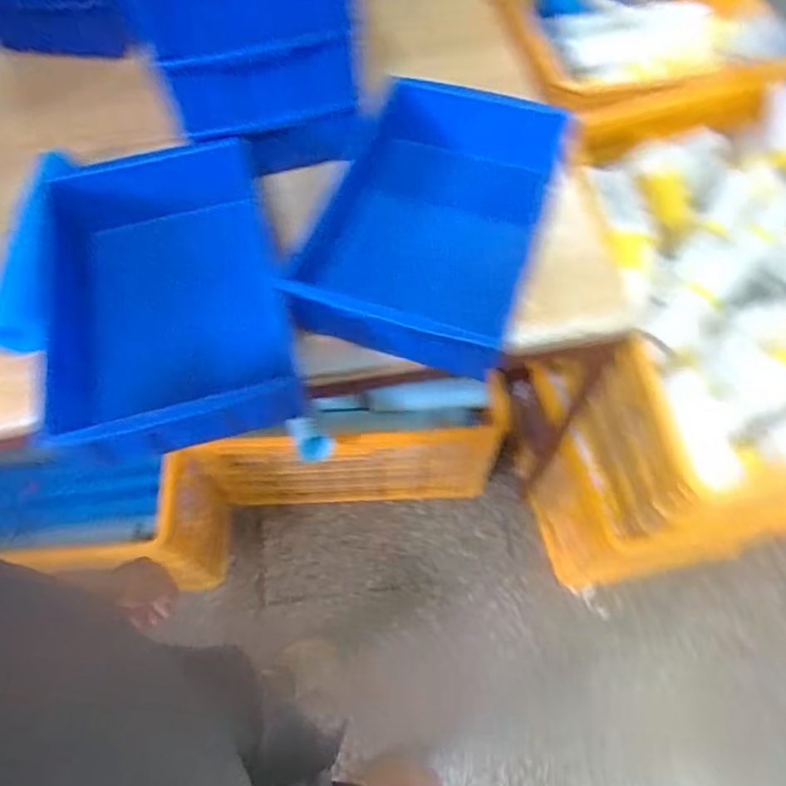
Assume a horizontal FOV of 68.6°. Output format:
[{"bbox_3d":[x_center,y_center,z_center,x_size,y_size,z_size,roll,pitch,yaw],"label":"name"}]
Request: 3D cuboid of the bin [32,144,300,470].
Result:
[{"bbox_3d":[-0.315,-0.128,0.778,0.316,0.127,0.396,-13,63,-5],"label":"bin"}]

